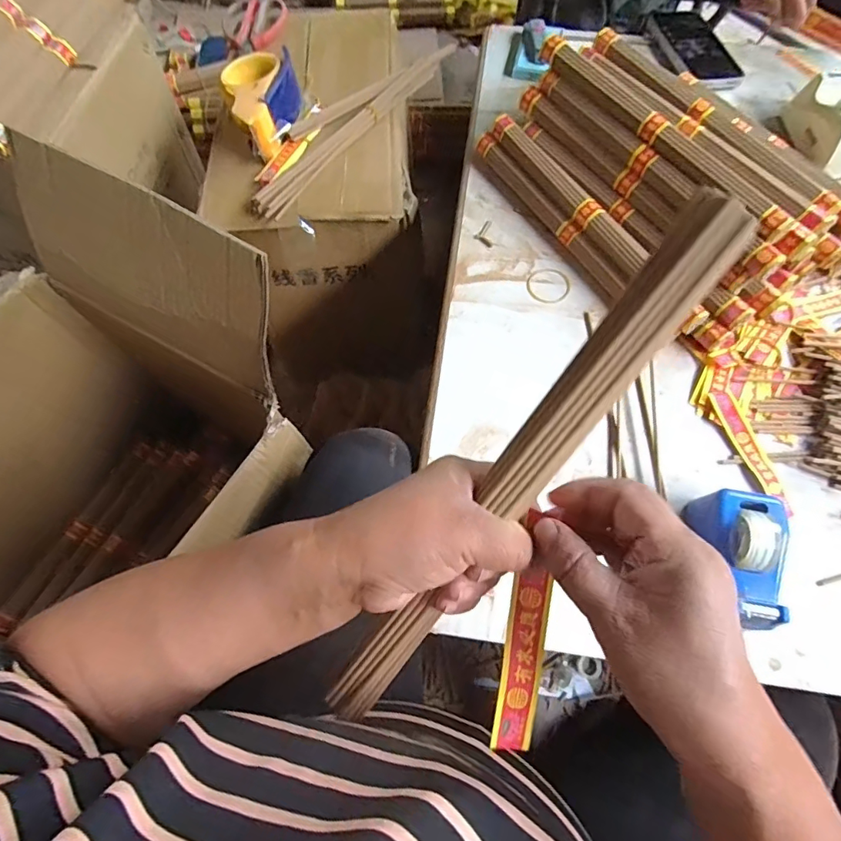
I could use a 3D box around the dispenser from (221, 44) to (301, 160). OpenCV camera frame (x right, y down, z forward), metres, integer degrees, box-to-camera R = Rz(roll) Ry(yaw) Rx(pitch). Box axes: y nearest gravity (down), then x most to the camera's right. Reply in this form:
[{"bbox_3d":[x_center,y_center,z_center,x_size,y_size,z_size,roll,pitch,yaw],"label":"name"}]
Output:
[{"bbox_3d":[-0.200,-0.413,0.636,0.094,0.050,0.161,-14,68,-5],"label":"dispenser"}]

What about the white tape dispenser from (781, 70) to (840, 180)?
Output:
[{"bbox_3d":[0.473,-0.342,0.571,0.062,0.060,0.119,-12,68,-4],"label":"white tape dispenser"}]

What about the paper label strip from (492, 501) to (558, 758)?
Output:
[{"bbox_3d":[0.052,0.122,0.250,0.019,0.006,0.088,9,87,4],"label":"paper label strip"}]

